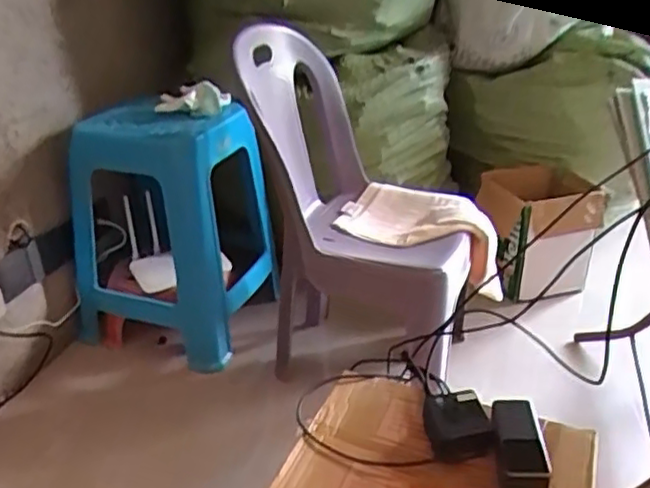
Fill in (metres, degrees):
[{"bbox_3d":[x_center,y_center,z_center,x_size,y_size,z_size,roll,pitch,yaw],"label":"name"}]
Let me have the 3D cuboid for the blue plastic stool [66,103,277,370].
[{"bbox_3d":[-0.308,-0.035,1.379,0.348,0.480,0.279,9,29,18],"label":"blue plastic stool"}]

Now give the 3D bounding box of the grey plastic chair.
[{"bbox_3d":[0.054,-0.025,1.185,0.388,0.643,0.368,6,29,14],"label":"grey plastic chair"}]

